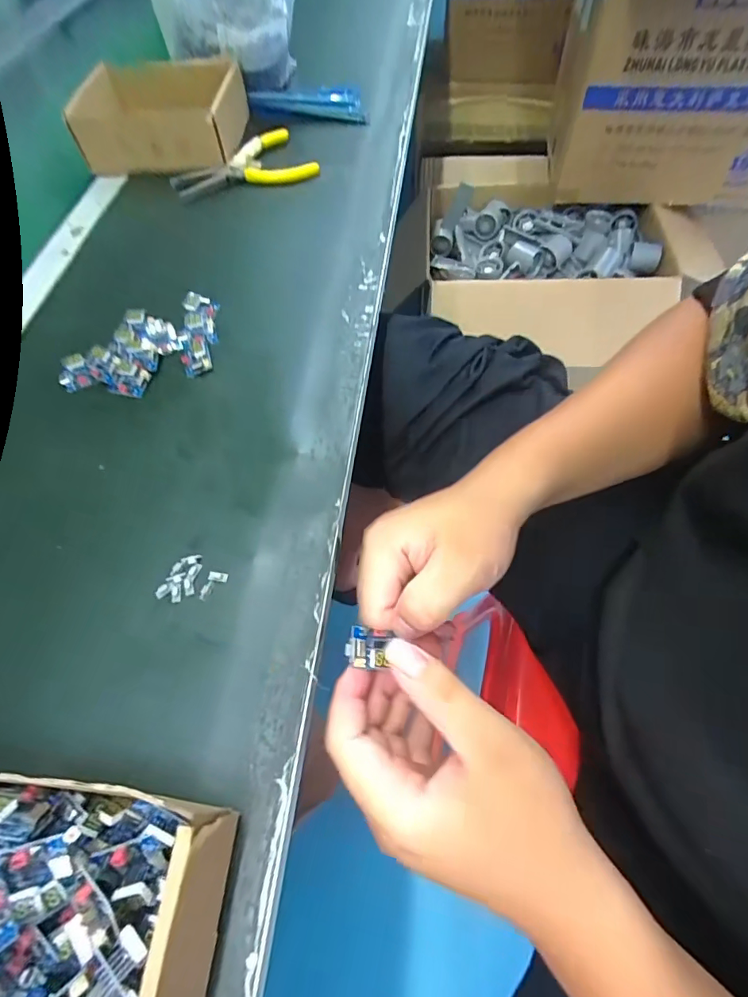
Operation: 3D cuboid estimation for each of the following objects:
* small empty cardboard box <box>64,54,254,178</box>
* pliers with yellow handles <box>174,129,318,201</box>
[{"bbox_3d":[-0.239,-0.441,0.534,0.164,0.052,0.148,1,60,4],"label":"small empty cardboard box"},{"bbox_3d":[-0.145,-0.369,0.515,0.153,0.019,0.085,-13,60,-4],"label":"pliers with yellow handles"}]

